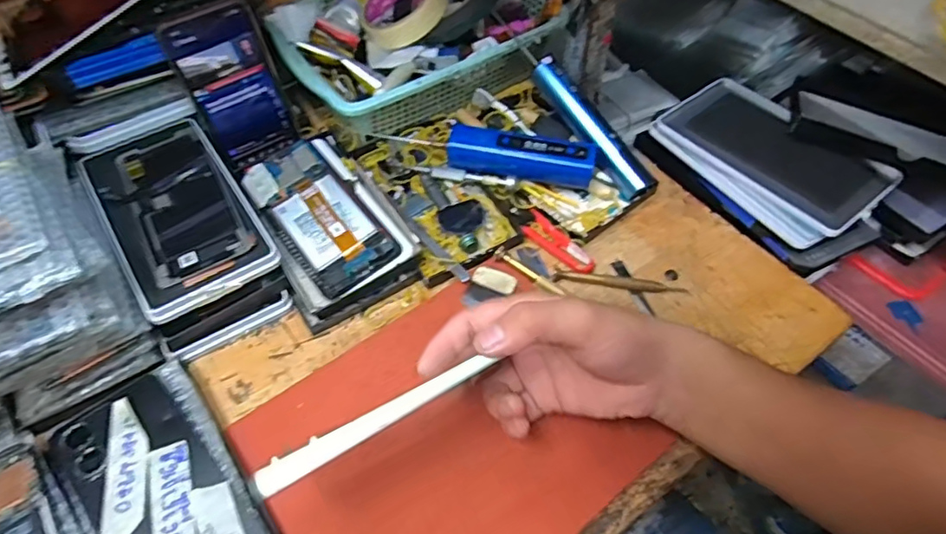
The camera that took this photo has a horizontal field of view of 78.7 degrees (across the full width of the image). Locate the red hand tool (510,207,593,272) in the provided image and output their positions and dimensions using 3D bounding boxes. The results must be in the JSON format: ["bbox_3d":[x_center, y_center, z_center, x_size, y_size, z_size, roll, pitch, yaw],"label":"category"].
[{"bbox_3d":[0.067,-0.026,0.499,0.022,0.007,0.090,-36,62,-22],"label":"red hand tool"}]

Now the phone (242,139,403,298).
[{"bbox_3d":[-0.132,-0.047,0.492,0.072,0.009,0.154,-36,65,-15],"label":"phone"}]

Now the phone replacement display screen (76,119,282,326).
[{"bbox_3d":[-0.241,-0.047,0.466,0.100,0.022,0.188,-30,60,-19],"label":"phone replacement display screen"}]

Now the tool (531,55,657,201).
[{"bbox_3d":[0.109,-0.129,0.531,0.022,0.023,0.151,-32,79,-20],"label":"tool"}]

